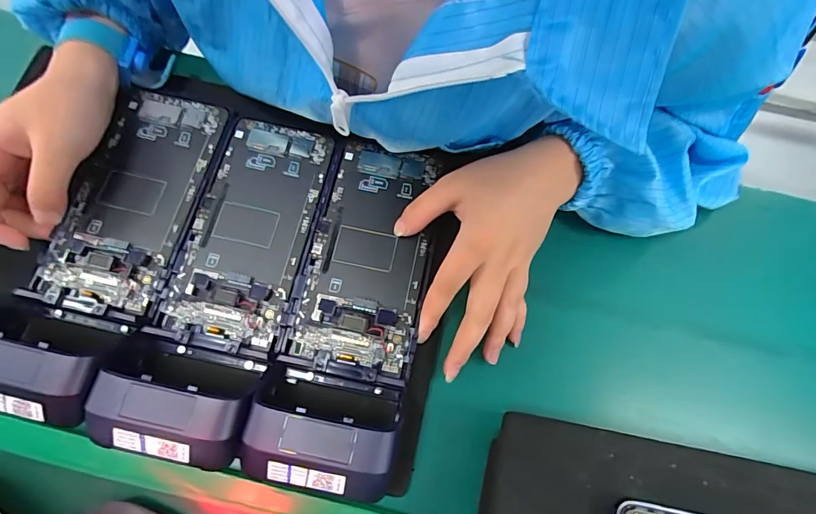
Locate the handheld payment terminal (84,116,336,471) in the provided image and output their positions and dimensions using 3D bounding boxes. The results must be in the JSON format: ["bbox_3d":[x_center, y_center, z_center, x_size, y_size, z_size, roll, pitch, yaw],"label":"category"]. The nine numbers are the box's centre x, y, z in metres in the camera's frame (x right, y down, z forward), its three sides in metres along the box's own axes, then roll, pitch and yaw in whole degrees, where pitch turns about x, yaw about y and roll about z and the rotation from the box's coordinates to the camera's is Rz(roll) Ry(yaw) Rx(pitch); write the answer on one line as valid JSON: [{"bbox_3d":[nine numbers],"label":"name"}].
[{"bbox_3d":[-0.112,0.002,0.265,0.082,0.041,0.216,11,74,1],"label":"handheld payment terminal"}]

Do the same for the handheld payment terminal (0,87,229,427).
[{"bbox_3d":[-0.190,-0.013,0.283,0.079,0.049,0.220,12,63,1],"label":"handheld payment terminal"}]

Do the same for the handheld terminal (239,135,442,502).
[{"bbox_3d":[-0.031,0.024,0.279,0.083,0.048,0.221,9,64,1],"label":"handheld terminal"}]

